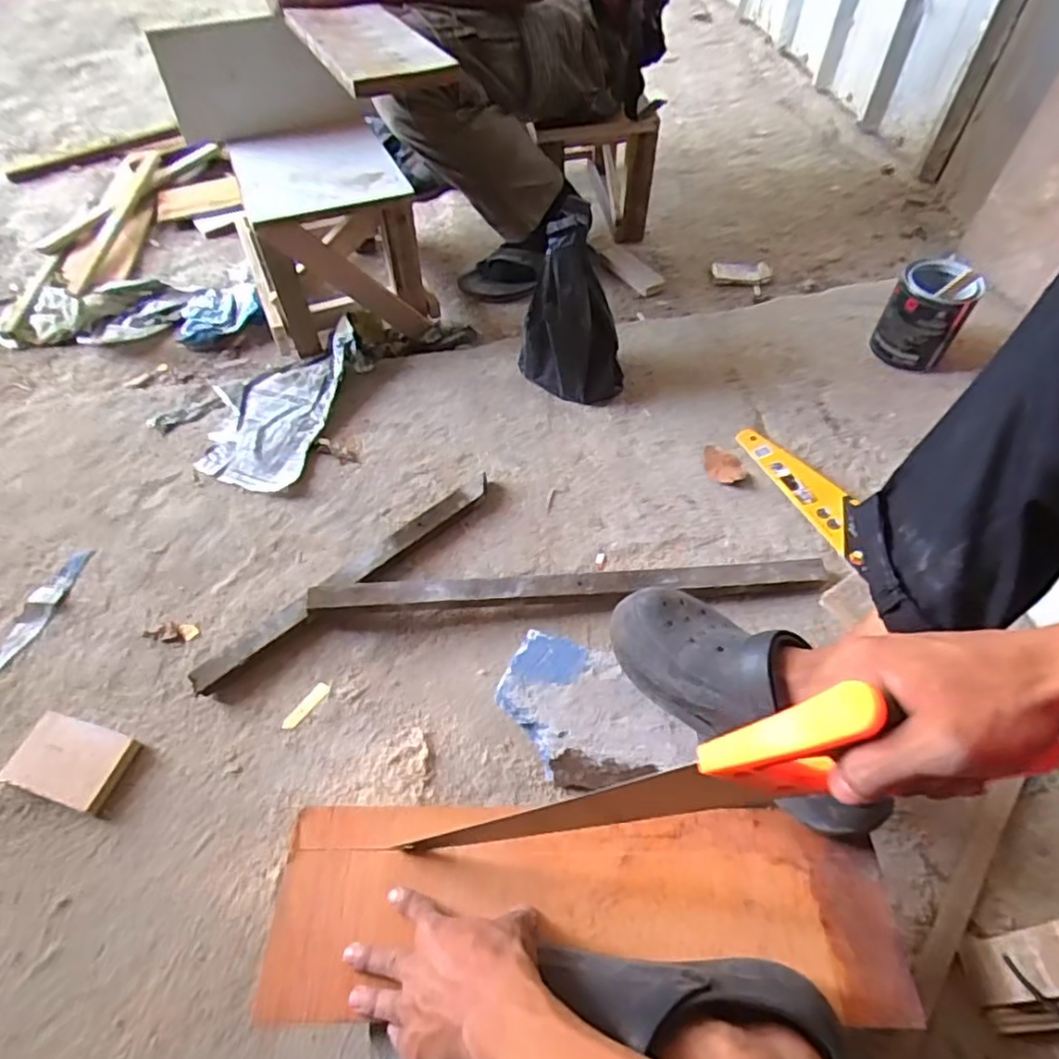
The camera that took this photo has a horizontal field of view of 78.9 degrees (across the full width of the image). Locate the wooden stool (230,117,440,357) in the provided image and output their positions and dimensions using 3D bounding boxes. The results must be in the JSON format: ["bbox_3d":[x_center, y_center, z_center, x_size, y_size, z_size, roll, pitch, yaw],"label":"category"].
[{"bbox_3d":[-0.319,-0.460,1.013,0.251,0.244,0.276,-21,56,-14],"label":"wooden stool"}]

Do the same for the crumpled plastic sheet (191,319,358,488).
[{"bbox_3d":[-0.368,-0.189,0.923,0.169,0.066,0.291,9,55,8],"label":"crumpled plastic sheet"}]

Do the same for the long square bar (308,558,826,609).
[{"bbox_3d":[0.048,0.067,0.745,0.584,0.044,0.029,-4,54,-2],"label":"long square bar"}]

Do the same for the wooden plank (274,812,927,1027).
[{"bbox_3d":[0.043,0.295,0.504,0.477,0.013,0.141,1,54,1],"label":"wooden plank"}]

